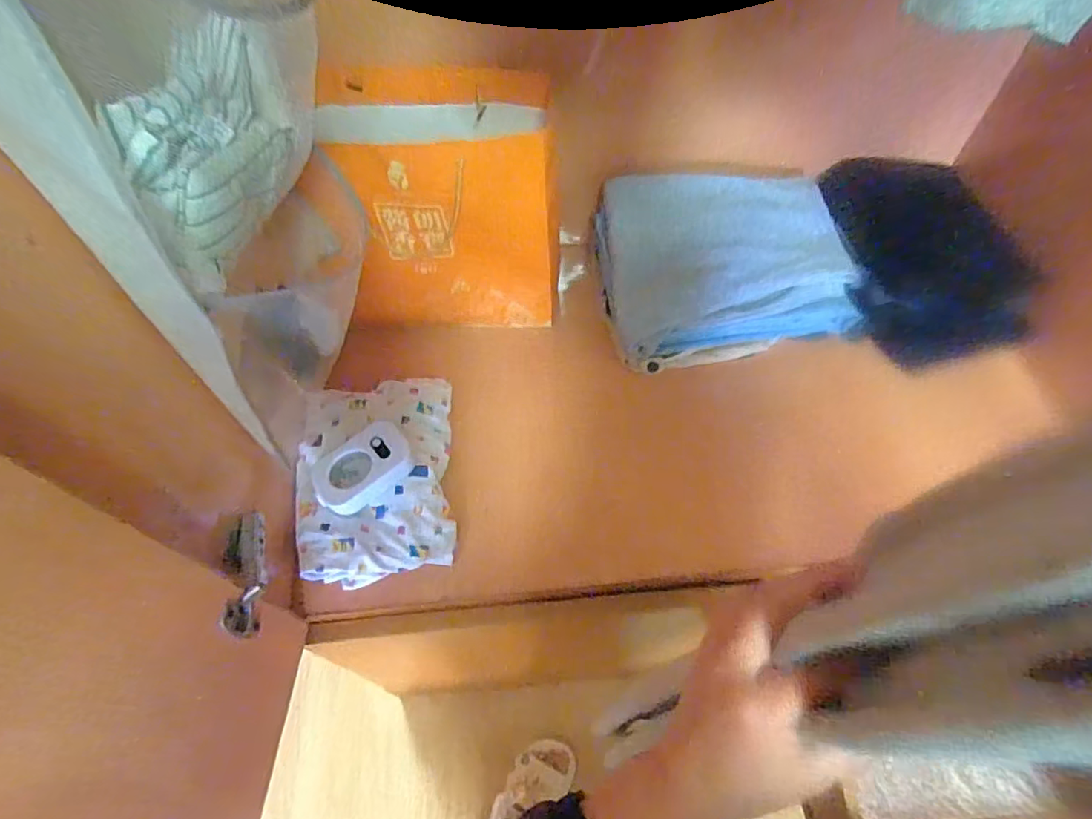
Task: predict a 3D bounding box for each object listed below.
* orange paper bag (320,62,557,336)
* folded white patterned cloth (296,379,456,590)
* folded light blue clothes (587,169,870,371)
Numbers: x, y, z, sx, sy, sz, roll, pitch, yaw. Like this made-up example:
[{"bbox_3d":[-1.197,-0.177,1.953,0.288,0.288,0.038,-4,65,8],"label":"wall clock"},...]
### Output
[{"bbox_3d":[-0.121,-0.267,0.741,0.256,0.255,0.168,0,58,2],"label":"orange paper bag"},{"bbox_3d":[-0.201,0.070,0.686,0.178,0.053,0.252,-7,58,-2],"label":"folded white patterned cloth"},{"bbox_3d":[0.236,-0.192,0.788,0.323,0.140,0.259,-10,58,-4],"label":"folded light blue clothes"}]

